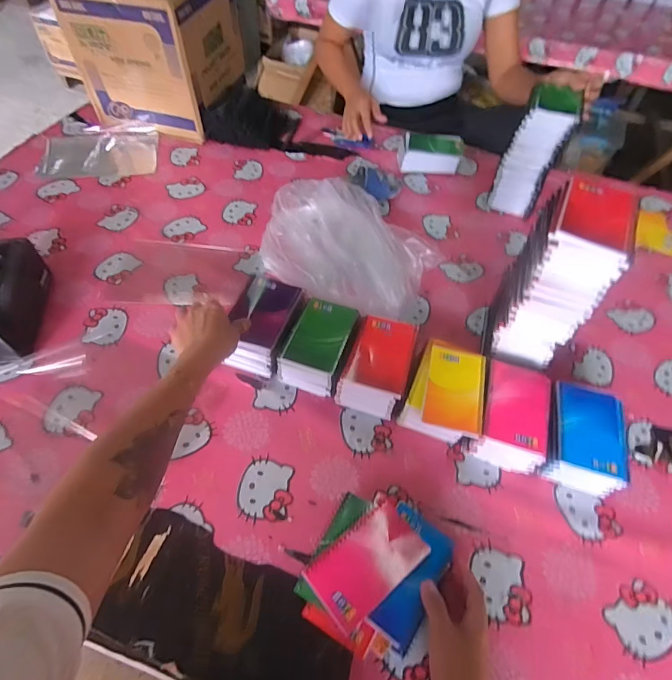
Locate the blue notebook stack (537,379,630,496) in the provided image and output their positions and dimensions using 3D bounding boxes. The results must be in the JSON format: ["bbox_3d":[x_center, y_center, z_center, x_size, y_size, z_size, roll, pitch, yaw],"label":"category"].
[{"bbox_3d":[0.345,0.139,0.615,0.104,0.071,0.130,14,54,7],"label":"blue notebook stack"}]

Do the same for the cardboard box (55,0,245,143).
[{"bbox_3d":[-0.435,-0.747,1.054,0.336,0.336,0.347,9,53,4],"label":"cardboard box"}]

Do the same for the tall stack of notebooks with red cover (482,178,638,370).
[{"bbox_3d":[0.311,-0.076,0.640,0.098,0.278,0.136,16,55,7],"label":"tall stack of notebooks with red cover"}]

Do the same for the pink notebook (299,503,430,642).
[{"bbox_3d":[0.037,0.258,0.504,0.134,0.008,0.084,-34,62,-25],"label":"pink notebook"}]

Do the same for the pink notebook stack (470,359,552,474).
[{"bbox_3d":[0.256,0.108,0.635,0.095,0.068,0.152,17,54,9],"label":"pink notebook stack"}]

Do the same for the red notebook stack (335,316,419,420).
[{"bbox_3d":[0.066,0.040,0.666,0.094,0.074,0.133,19,54,11],"label":"red notebook stack"}]

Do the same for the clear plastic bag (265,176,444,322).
[{"bbox_3d":[0.007,-0.166,0.795,0.330,0.112,0.208,38,61,21],"label":"clear plastic bag"}]

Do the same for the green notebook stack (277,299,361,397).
[{"bbox_3d":[-0.027,0.011,0.680,0.094,0.076,0.123,18,54,10],"label":"green notebook stack"}]

